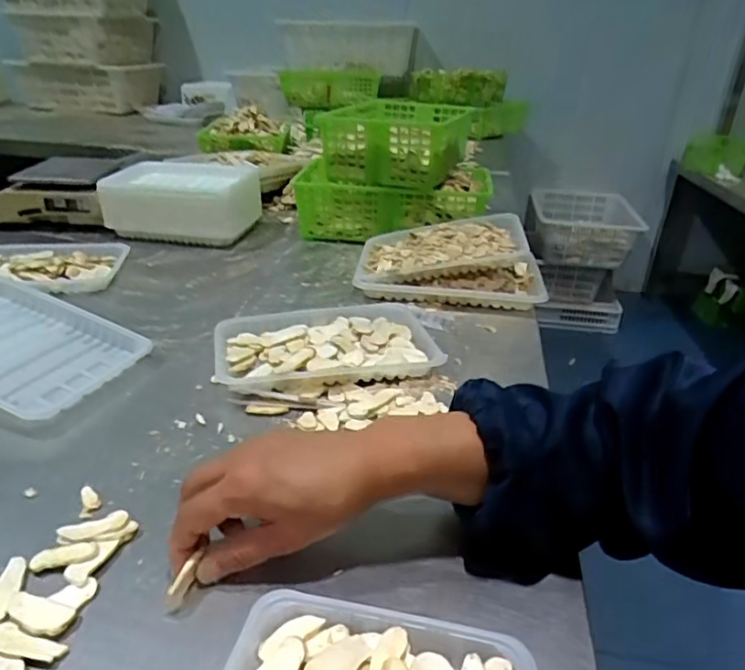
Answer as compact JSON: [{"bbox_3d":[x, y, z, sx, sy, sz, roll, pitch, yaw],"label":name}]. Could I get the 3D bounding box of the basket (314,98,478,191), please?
[{"bbox_3d":[0.054,-0.362,1.041,0.214,0.097,0.368,8,28,11],"label":"basket"}]

